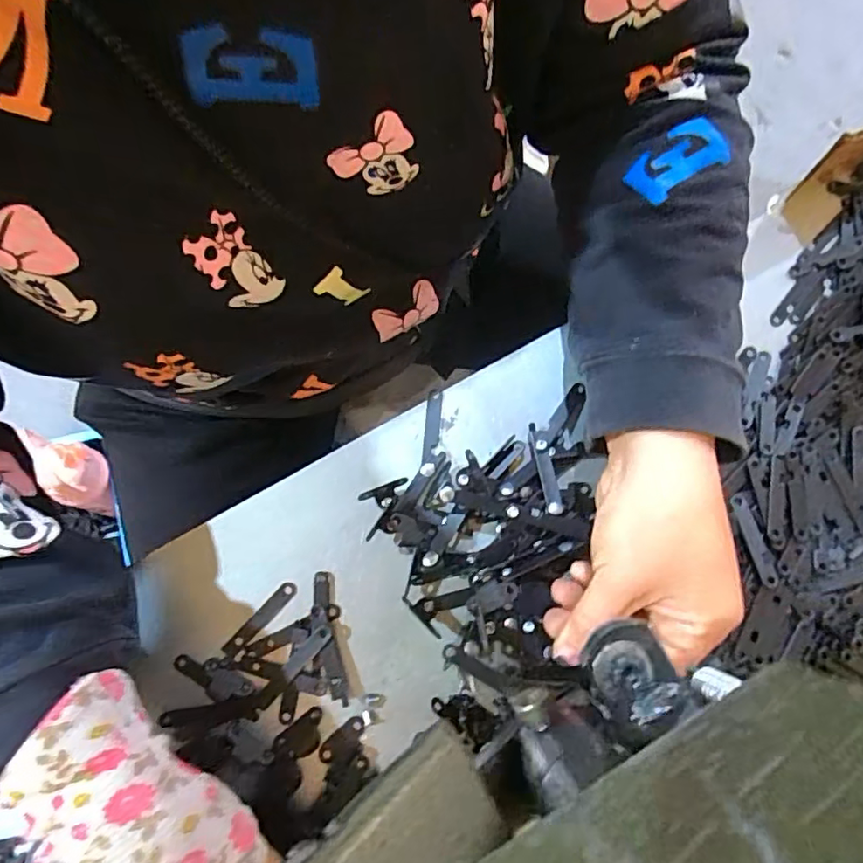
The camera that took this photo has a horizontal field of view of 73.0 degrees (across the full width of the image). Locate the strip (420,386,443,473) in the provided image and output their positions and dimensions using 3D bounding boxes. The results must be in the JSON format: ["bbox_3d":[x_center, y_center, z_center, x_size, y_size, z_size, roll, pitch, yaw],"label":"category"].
[{"bbox_3d":[0.000,0.000,0.340,0.009,0.004,0.050,6,80,-2],"label":"strip"}]

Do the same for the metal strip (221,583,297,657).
[{"bbox_3d":[-0.094,0.104,0.321,0.009,0.004,0.049,43,81,4],"label":"metal strip"}]

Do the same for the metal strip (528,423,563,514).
[{"bbox_3d":[0.064,0.021,0.332,0.010,0.004,0.053,-11,68,4],"label":"metal strip"}]

